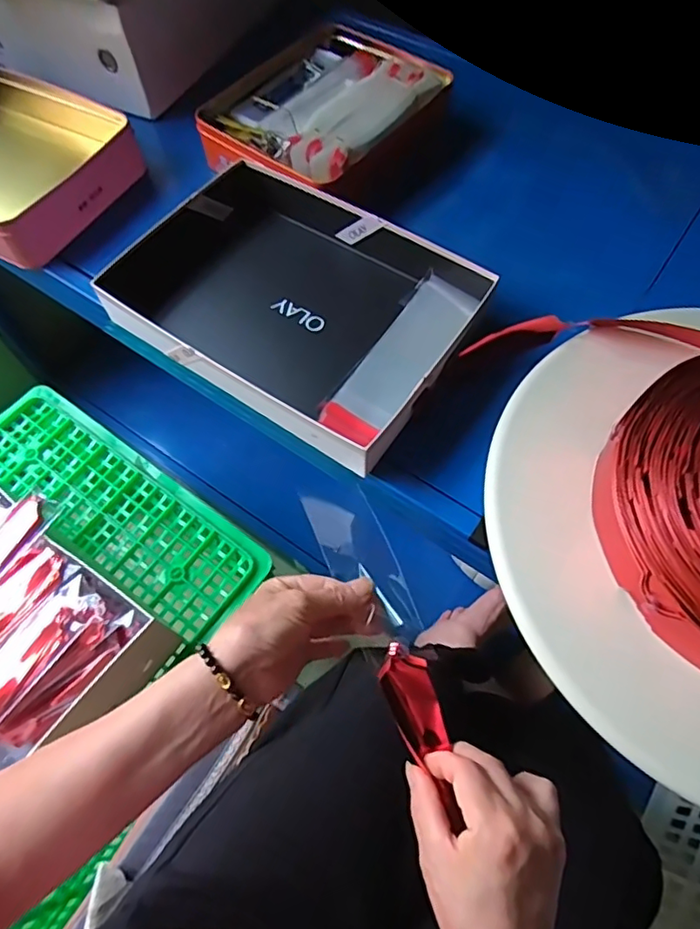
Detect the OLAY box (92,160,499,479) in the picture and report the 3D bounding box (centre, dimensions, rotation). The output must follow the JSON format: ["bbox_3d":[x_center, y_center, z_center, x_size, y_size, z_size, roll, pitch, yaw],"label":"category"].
[{"bbox_3d":[-0.050,-0.157,0.526,0.307,0.051,0.244,28,67,14],"label":"OLAY box"}]

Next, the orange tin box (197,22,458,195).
[{"bbox_3d":[-0.023,-0.405,0.637,0.223,0.062,0.266,35,69,17],"label":"orange tin box"}]

